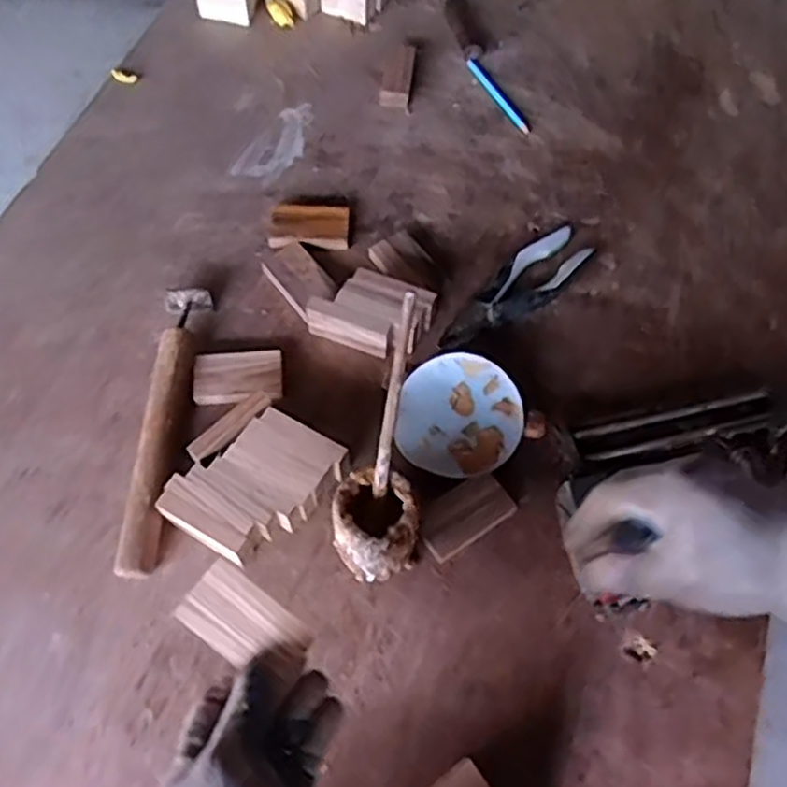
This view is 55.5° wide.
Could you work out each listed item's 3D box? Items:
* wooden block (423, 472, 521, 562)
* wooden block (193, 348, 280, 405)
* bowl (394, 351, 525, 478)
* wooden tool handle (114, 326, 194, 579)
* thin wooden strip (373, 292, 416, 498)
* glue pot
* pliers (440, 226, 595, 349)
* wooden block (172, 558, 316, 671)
[{"bbox_3d":[0.062,0.103,0.646,0.081,0.008,0.044,-30,68,-16],"label":"wooden block"},{"bbox_3d":[-0.146,-0.016,0.707,0.081,0.019,0.048,-2,63,-3],"label":"wooden block"},{"bbox_3d":[0.060,0.019,0.677,0.109,0.031,0.106,0,63,0],"label":"bowl"},{"bbox_3d":[-0.206,0.048,0.661,0.035,0.034,0.223,3,63,-1],"label":"wooden tool handle"},{"bbox_3d":[-0.001,0.007,0.529,0.011,0.171,0.009,14,34,7],"label":"thin wooden strip"},{"bbox_3d":[-0.013,0.108,0.601,0.062,0.087,0.063,1,63,-2],"label":"glue pot"},{"bbox_3d":[0.127,-0.105,0.754,0.192,0.022,0.058,-40,71,-20],"label":"pliers"},{"bbox_3d":[-0.094,0.143,0.467,0.077,0.010,0.044,33,68,16],"label":"wooden block"}]

